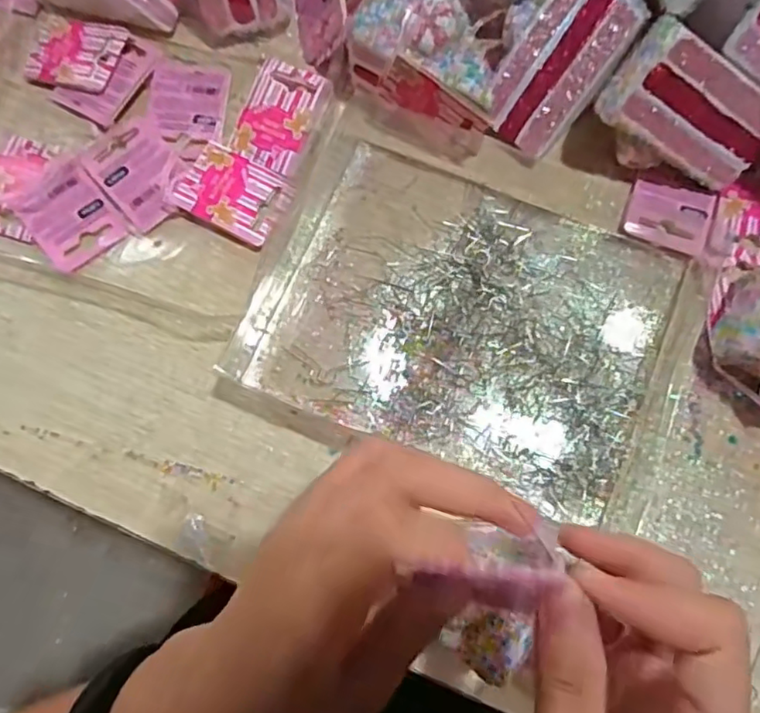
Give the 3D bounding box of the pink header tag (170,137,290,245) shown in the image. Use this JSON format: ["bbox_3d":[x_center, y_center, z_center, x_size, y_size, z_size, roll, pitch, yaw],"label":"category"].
[{"bbox_3d":[-0.084,-0.094,0.338,0.058,0.007,0.044,25,78,7],"label":"pink header tag"}]

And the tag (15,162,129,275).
[{"bbox_3d":[-0.176,-0.078,0.338,0.045,0.004,0.051,-38,87,-7],"label":"tag"}]

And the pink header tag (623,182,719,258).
[{"bbox_3d":[0.164,-0.080,0.336,0.044,0.004,0.038,20,78,6],"label":"pink header tag"}]

